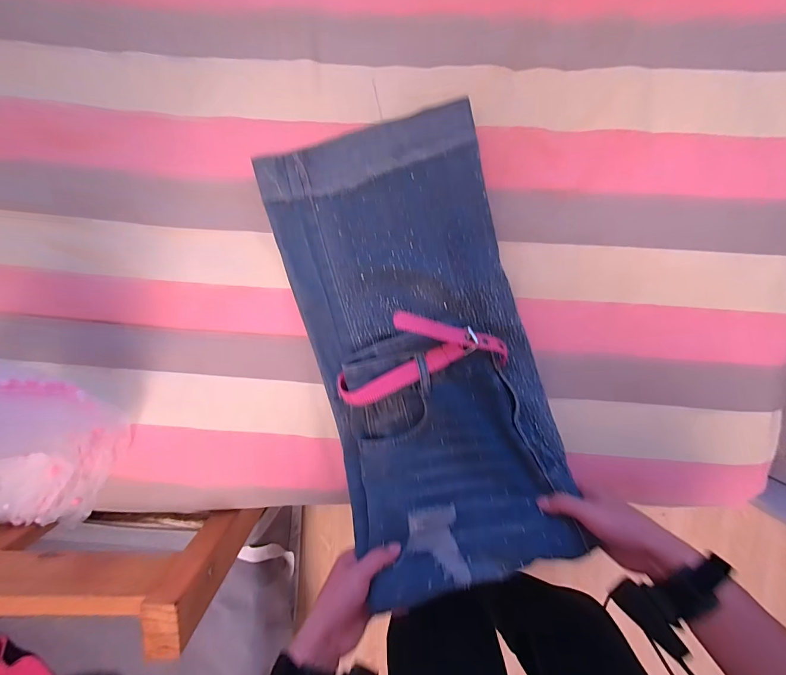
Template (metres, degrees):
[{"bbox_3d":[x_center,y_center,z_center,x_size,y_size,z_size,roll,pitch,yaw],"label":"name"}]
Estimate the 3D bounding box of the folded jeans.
[{"bbox_3d":[0.036,0.003,0.499,0.281,0.097,0.562,-15,82,1],"label":"folded jeans"}]

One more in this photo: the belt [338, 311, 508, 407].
[{"bbox_3d":[0.034,0.018,0.508,0.222,0.051,0.097,-16,88,0],"label":"belt"}]

